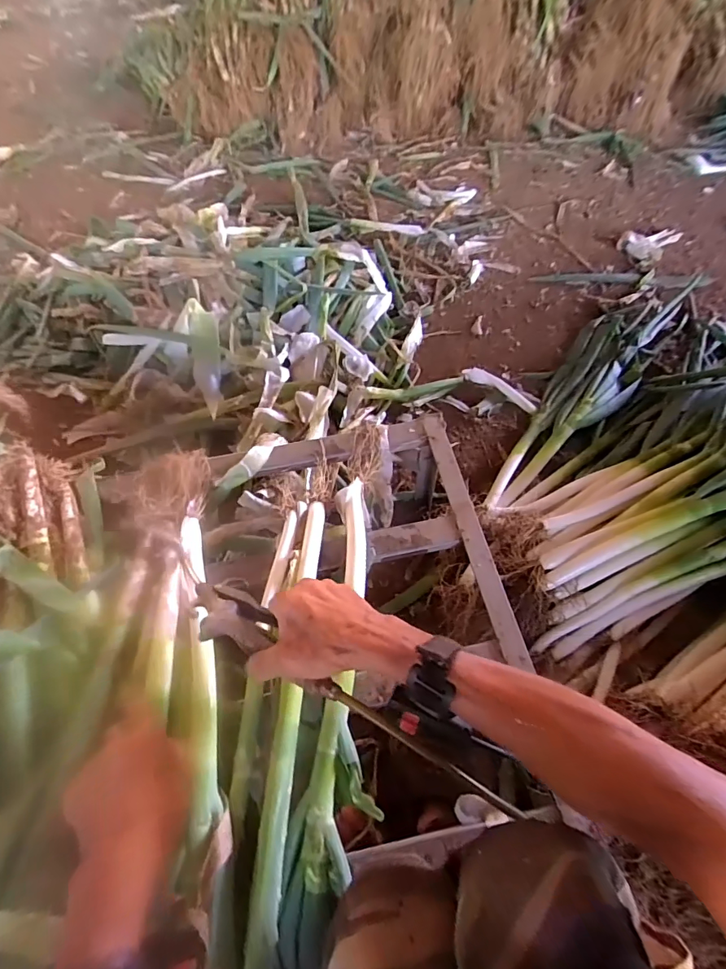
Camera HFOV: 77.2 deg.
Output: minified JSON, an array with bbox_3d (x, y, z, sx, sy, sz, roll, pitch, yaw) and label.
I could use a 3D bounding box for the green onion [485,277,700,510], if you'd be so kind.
[{"bbox_3d":[0.517,-0.224,1.046,0.171,0.057,0.813,36,66,20],"label":"green onion"}]

